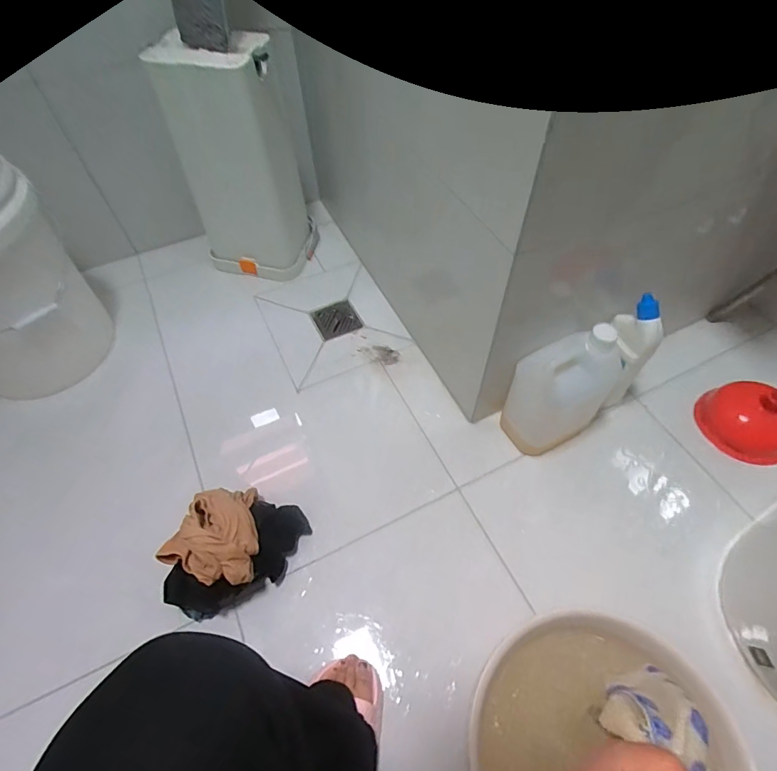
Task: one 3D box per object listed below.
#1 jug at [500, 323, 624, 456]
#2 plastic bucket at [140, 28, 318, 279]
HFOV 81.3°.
[{"bbox_3d":[0.284,0.020,0.748,0.153,0.227,0.090,-23,59,-13],"label":"jug"},{"bbox_3d":[-0.307,-0.455,0.955,0.248,0.469,0.166,2,52,3],"label":"plastic bucket"}]

